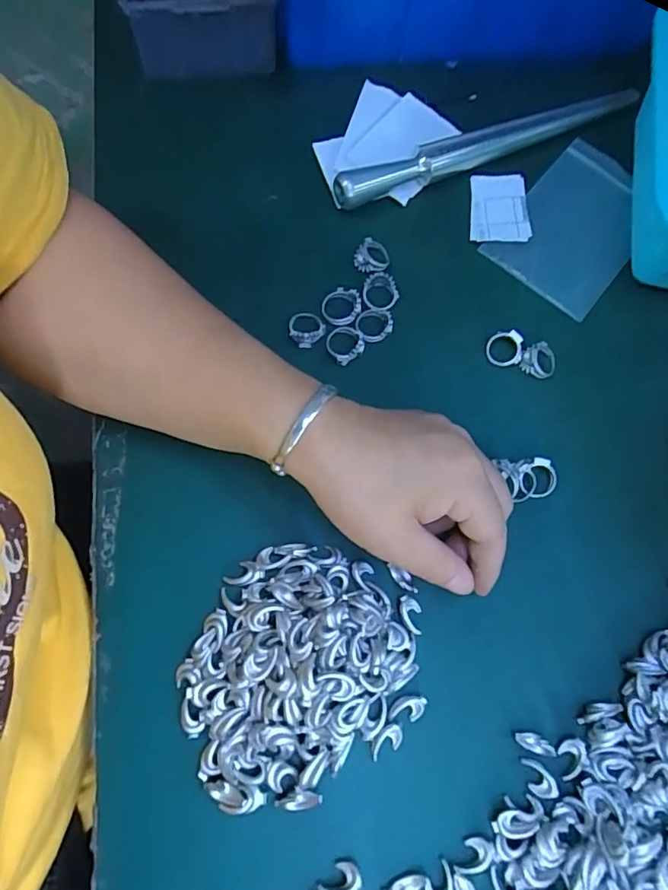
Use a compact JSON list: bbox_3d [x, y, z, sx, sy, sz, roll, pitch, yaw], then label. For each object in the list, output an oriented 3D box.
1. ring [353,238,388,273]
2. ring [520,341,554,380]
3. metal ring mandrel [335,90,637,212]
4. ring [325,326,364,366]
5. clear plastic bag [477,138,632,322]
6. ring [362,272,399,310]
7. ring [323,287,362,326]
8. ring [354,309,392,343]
[{"bbox_3d":[0.024,-0.117,0.329,0.020,0.014,0.020,1,73,-2],"label":"ring"},{"bbox_3d":[0.123,-0.051,0.315,0.021,0.006,0.022,1,73,-2],"label":"ring"},{"bbox_3d":[0.102,-0.200,0.352,0.219,0.022,0.017,-23,75,-8],"label":"metal ring mandrel"},{"bbox_3d":[0.006,-0.061,0.313,0.021,0.008,0.021,1,73,-2],"label":"ring"},{"bbox_3d":[0.162,-0.146,0.349,0.077,0.004,0.121,39,76,10],"label":"clear plastic bag"},{"bbox_3d":[0.029,-0.094,0.323,0.020,0.010,0.021,1,73,-2],"label":"ring"},{"bbox_3d":[0.005,-0.084,0.317,0.023,0.008,0.020,-40,78,-13],"label":"ring"},{"bbox_3d":[0.025,-0.073,0.317,0.021,0.009,0.020,1,73,-2],"label":"ring"}]

